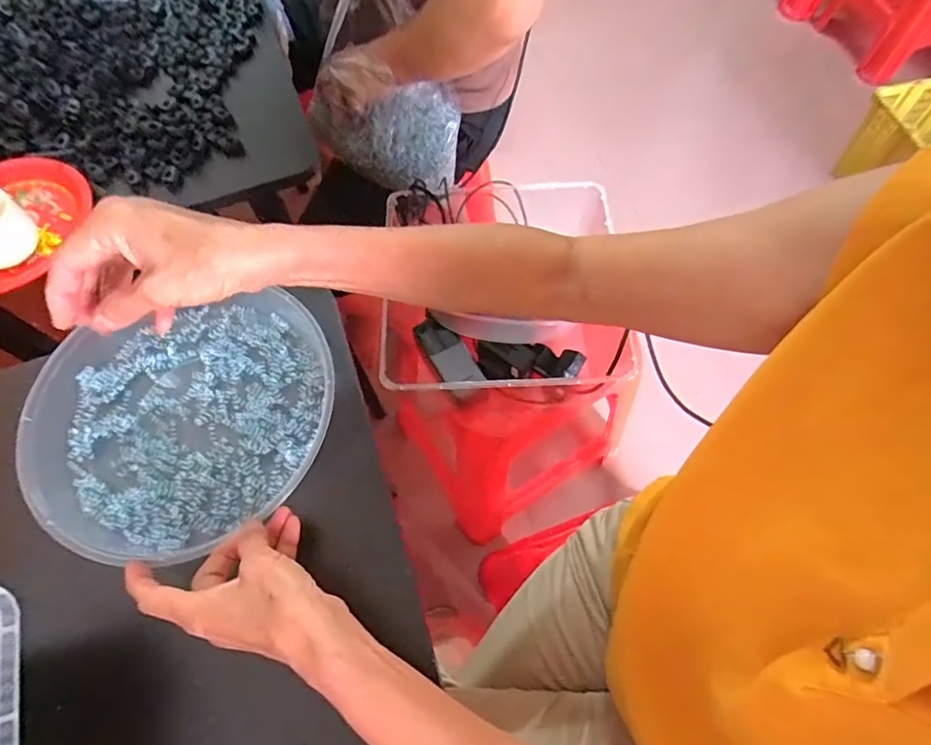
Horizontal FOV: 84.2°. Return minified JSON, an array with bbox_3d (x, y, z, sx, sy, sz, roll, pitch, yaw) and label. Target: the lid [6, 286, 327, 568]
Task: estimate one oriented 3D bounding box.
[{"bbox_3d":[-0.221,0.034,0.410,0.229,0.031,0.206,-18,65,-6],"label":"lid"}]

